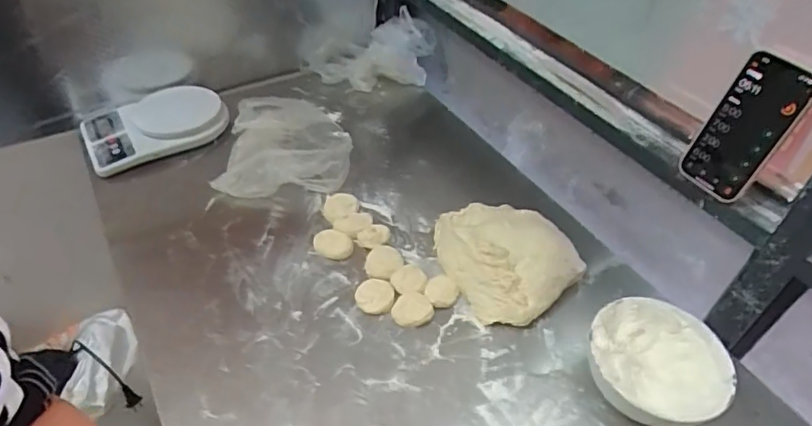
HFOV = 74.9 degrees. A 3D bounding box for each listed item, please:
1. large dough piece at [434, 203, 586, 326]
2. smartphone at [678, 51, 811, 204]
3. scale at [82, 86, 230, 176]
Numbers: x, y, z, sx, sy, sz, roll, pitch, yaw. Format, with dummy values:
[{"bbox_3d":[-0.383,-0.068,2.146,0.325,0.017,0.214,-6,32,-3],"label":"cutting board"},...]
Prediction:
[{"bbox_3d":[0.121,0.048,0.699,0.156,0.063,0.192,-30,54,-29],"label":"large dough piece"},{"bbox_3d":[0.352,-0.086,0.552,0.013,0.154,0.073,-16,49,-37],"label":"smartphone"},{"bbox_3d":[-0.416,-0.150,0.883,0.221,0.030,0.152,-23,50,-23],"label":"scale"}]

